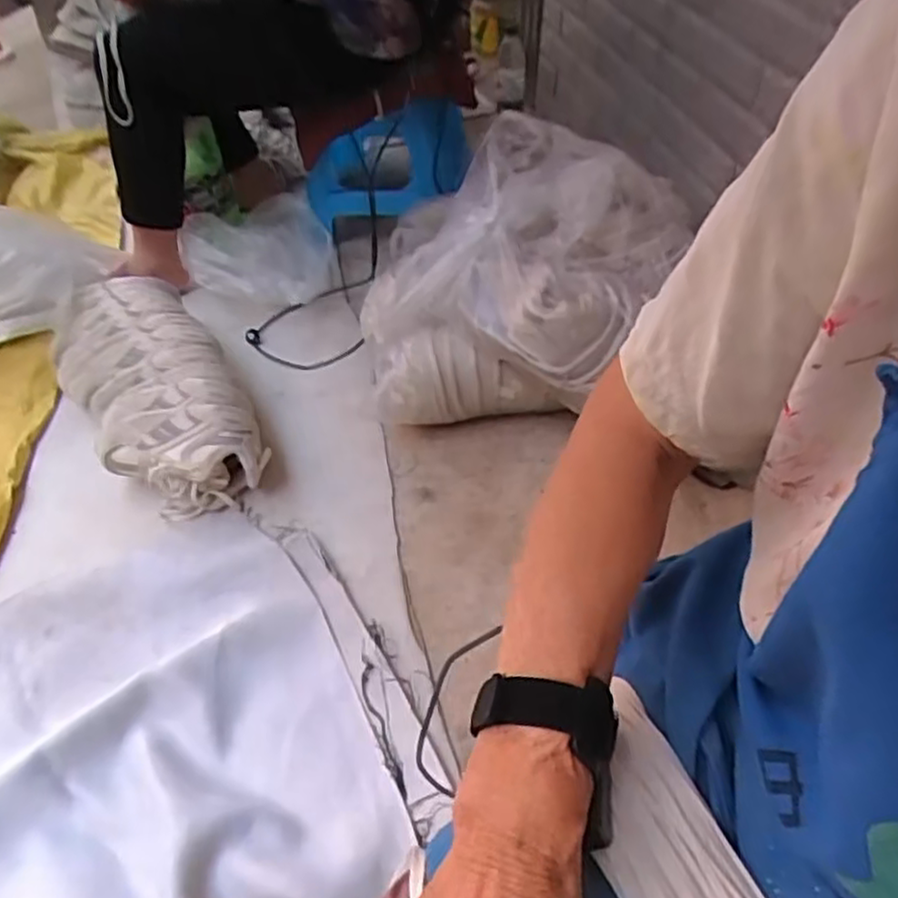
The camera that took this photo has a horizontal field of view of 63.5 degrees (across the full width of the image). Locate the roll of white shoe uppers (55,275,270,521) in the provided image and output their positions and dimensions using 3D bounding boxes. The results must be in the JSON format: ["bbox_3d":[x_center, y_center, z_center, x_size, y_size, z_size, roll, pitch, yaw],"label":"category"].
[{"bbox_3d":[-0.440,-0.092,1.071,0.205,0.133,0.468,-28,50,-18],"label":"roll of white shoe uppers"}]

